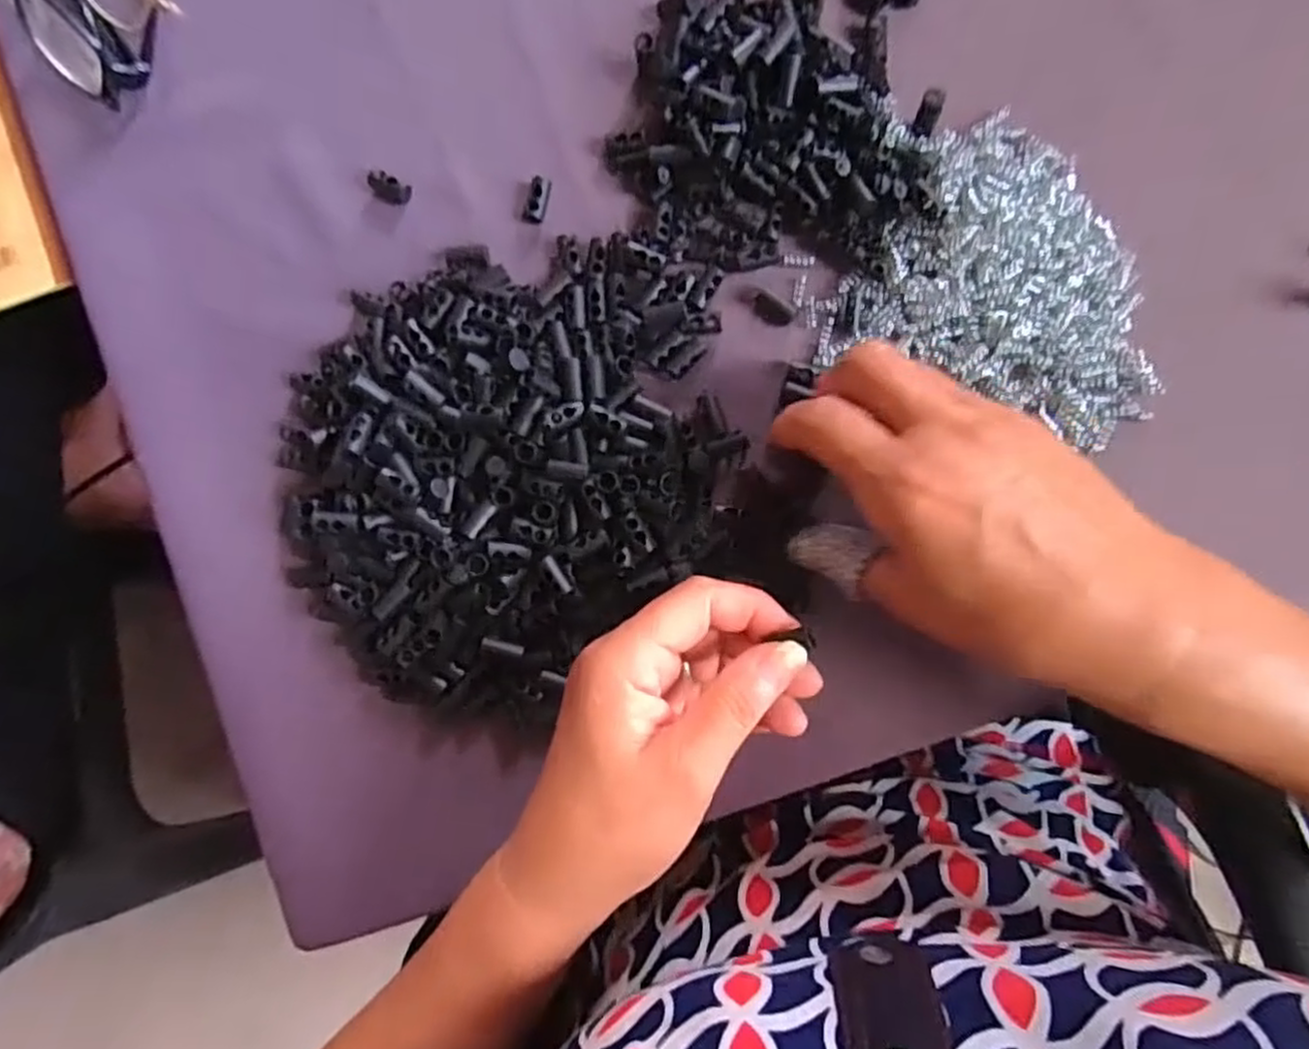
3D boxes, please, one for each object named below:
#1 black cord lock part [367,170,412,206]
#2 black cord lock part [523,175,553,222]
[{"bbox_3d":[-0.119,-0.152,0.335,0.016,0.013,0.010,29,93,9],"label":"black cord lock part"},{"bbox_3d":[-0.051,-0.143,0.326,0.008,0.010,0.021,9,89,9],"label":"black cord lock part"}]

